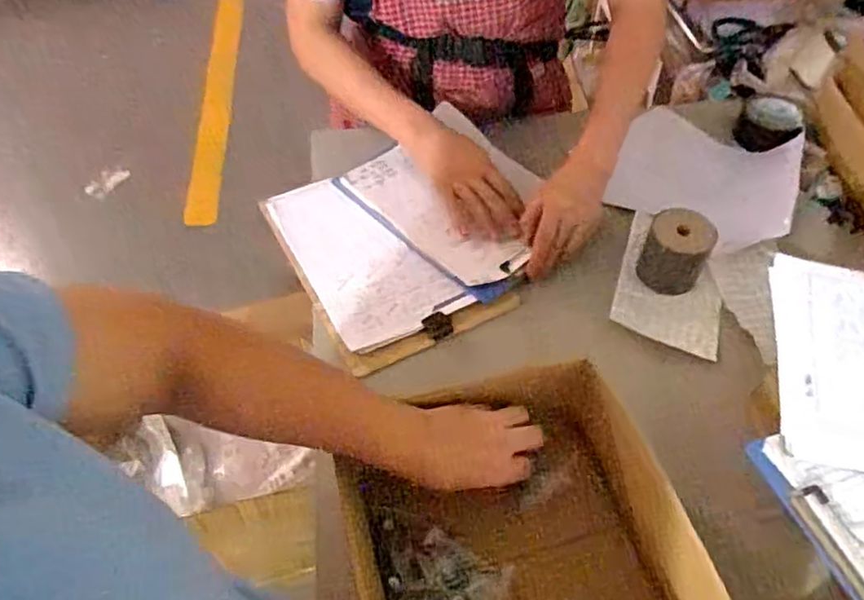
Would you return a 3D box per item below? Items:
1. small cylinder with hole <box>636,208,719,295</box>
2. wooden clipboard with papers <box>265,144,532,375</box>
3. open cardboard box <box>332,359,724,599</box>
[{"bbox_3d":[0.296,-0.059,0.787,0.077,0.079,0.065,20,55,16],"label":"small cylinder with hole"},{"bbox_3d":[-0.055,-0.071,0.850,0.244,0.024,0.317,-24,55,-17],"label":"wooden clipboard with papers"},{"bbox_3d":[0.084,0.237,0.528,0.270,0.104,0.333,-16,53,-11],"label":"open cardboard box"}]

